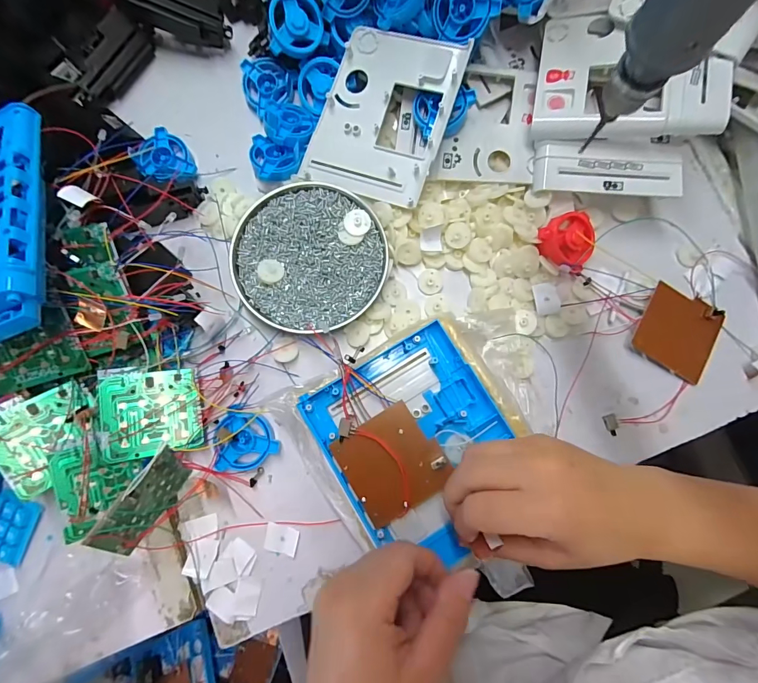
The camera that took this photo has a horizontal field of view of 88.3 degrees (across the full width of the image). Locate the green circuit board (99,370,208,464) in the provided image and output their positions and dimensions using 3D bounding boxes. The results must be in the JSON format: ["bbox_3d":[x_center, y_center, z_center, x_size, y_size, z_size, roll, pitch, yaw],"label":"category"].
[{"bbox_3d":[-0.188,0.057,0.323,0.072,0.004,0.071,-6,81,-22],"label":"green circuit board"}]

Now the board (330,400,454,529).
[{"bbox_3d":[0.011,0.093,0.300,0.072,0.015,0.072,-30,88,-5],"label":"board"}]

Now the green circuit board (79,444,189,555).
[{"bbox_3d":[-0.172,0.119,0.290,0.004,0.071,0.072,23,56,8],"label":"green circuit board"}]

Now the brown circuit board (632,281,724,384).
[{"bbox_3d":[0.271,-0.009,0.353,0.070,0.005,0.071,29,83,3],"label":"brown circuit board"}]

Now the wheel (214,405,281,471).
[{"bbox_3d":[-0.113,0.083,0.334,0.051,0.010,0.053,0,82,-1],"label":"wheel"}]

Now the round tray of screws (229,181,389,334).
[{"bbox_3d":[-0.063,-0.077,0.350,0.131,0.023,0.135,0,82,-1],"label":"round tray of screws"}]

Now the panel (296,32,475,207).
[{"bbox_3d":[0.003,-0.202,0.349,0.115,0.008,0.141,22,96,13],"label":"panel"}]

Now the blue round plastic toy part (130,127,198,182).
[{"bbox_3d":[-0.203,-0.176,0.366,0.045,0.016,0.052,-28,88,-5],"label":"blue round plastic toy part"}]

